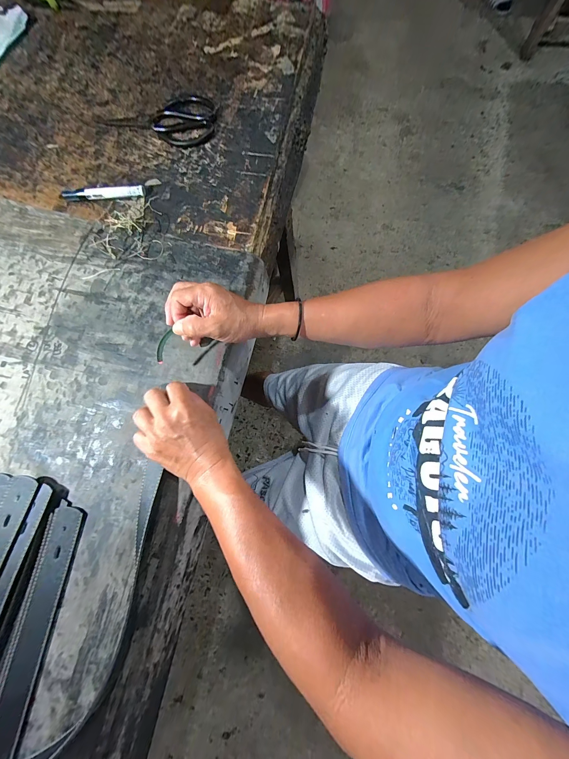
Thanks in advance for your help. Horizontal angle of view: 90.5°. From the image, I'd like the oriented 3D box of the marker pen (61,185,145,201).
[{"bbox_3d":[-0.303,-0.310,0.468,0.138,0.017,0.017,-2,76,0],"label":"marker pen"}]

